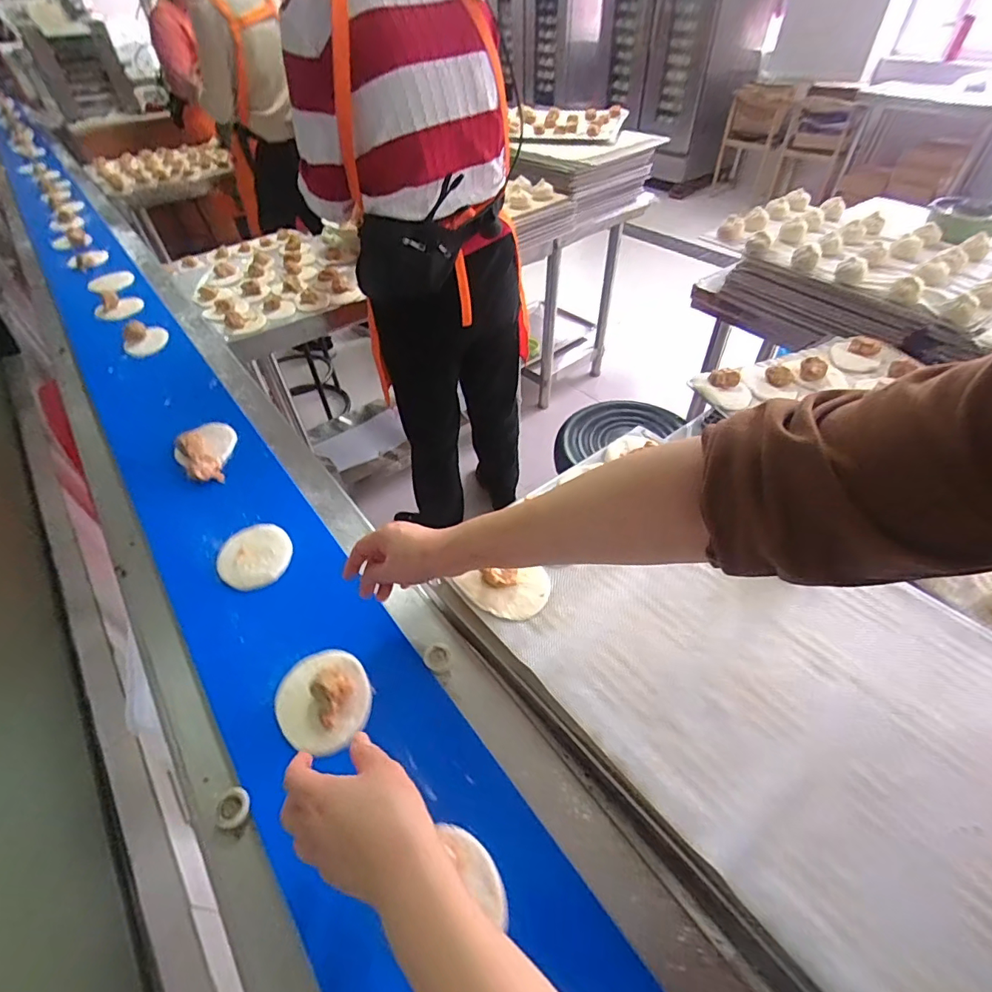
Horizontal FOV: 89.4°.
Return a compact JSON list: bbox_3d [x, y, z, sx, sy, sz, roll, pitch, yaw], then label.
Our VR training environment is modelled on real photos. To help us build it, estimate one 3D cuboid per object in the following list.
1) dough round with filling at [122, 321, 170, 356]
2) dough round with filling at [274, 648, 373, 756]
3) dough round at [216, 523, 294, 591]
[{"bbox_3d":[-0.717,-0.324,1.023,0.083,0.029,0.103,-28,51,-22],"label":"dough round with filling"},{"bbox_3d":[-0.180,0.201,0.514,0.109,0.040,0.095,35,57,30],"label":"dough round with filling"},{"bbox_3d":[-0.313,0.076,0.652,0.090,0.010,0.099,-1,46,1],"label":"dough round"}]

